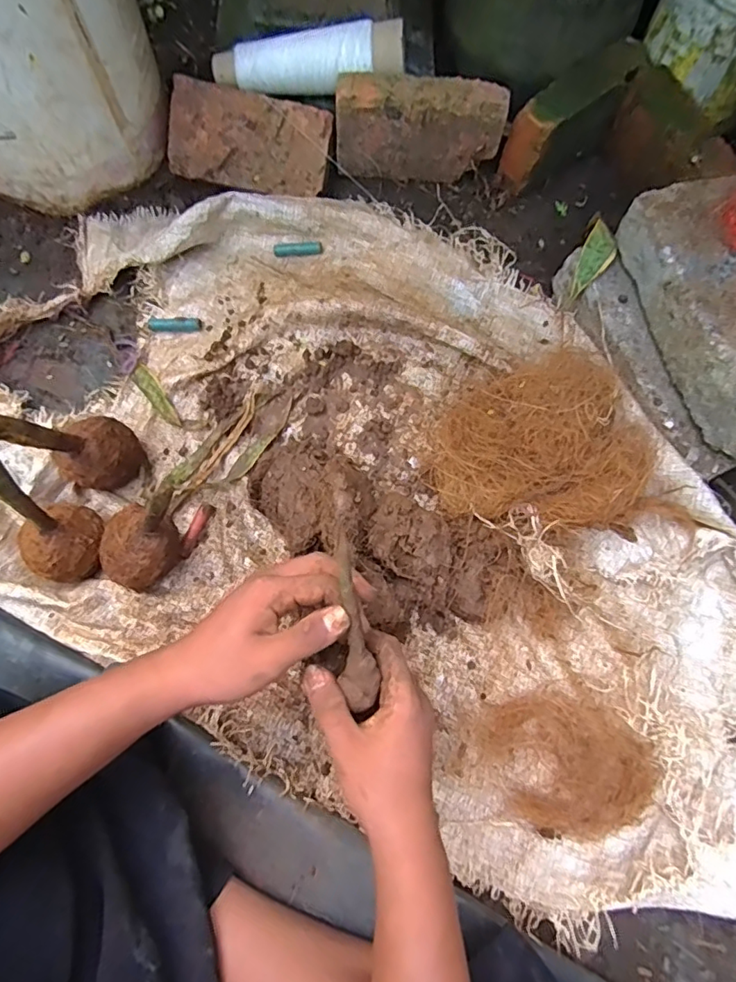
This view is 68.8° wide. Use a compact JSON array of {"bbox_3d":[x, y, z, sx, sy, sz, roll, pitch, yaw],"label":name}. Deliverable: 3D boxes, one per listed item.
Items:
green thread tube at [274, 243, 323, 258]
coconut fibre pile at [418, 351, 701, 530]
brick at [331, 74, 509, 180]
[{"bbox_3d":[-0.086,-0.298,0.666,0.060,0.012,0.013,-1,75,-1],"label":"green thread tube"},{"bbox_3d":[0.182,-0.039,0.554,0.237,0.075,0.210,-18,76,-6],"label":"coconut fibre pile"},{"bbox_3d":[0.061,-0.437,0.647,0.197,0.092,0.056,3,75,0],"label":"brick"}]

